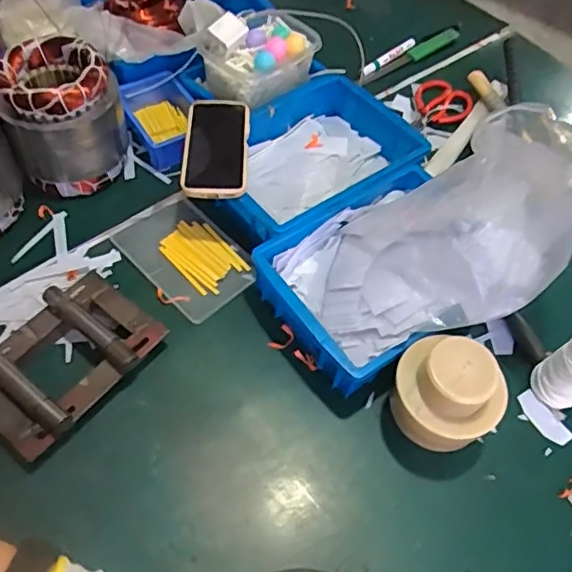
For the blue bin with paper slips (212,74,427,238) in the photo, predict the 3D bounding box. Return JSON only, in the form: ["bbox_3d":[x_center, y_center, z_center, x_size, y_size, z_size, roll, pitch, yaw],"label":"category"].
[{"bbox_3d":[0.038,-0.176,0.807,0.285,0.079,0.208,-32,65,-23],"label":"blue bin with paper slips"}]

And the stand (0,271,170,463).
[{"bbox_3d":[-0.254,0.080,0.649,0.147,0.047,0.201,35,61,17],"label":"stand"}]

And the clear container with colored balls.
[{"bbox_3d":[-0.034,-0.341,0.852,0.112,0.068,0.176,38,62,19],"label":"clear container with colored balls"}]

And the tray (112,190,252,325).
[{"bbox_3d":[-0.129,-0.042,0.759,0.119,0.016,0.176,-38,67,-25],"label":"tray"}]

